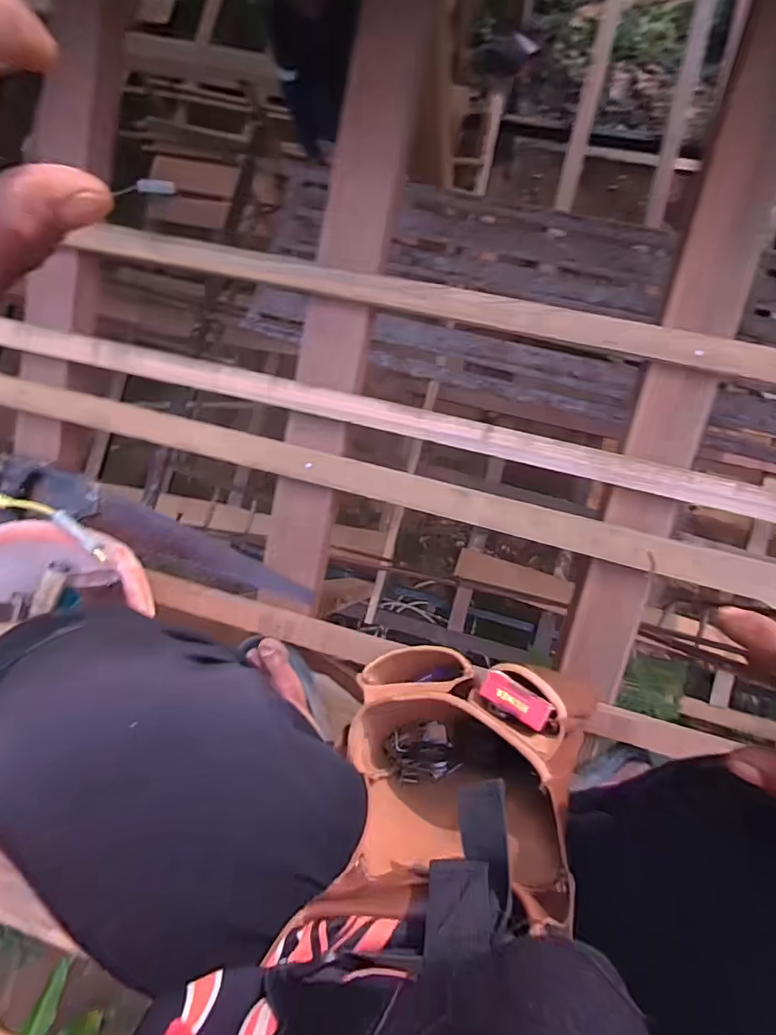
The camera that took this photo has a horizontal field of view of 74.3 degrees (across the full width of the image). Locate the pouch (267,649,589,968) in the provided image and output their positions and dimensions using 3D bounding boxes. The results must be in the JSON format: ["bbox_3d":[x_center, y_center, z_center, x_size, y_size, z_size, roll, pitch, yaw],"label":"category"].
[{"bbox_3d":[0.048,0.212,0.433,0.186,0.246,0.170,9,89,7],"label":"pouch"}]

